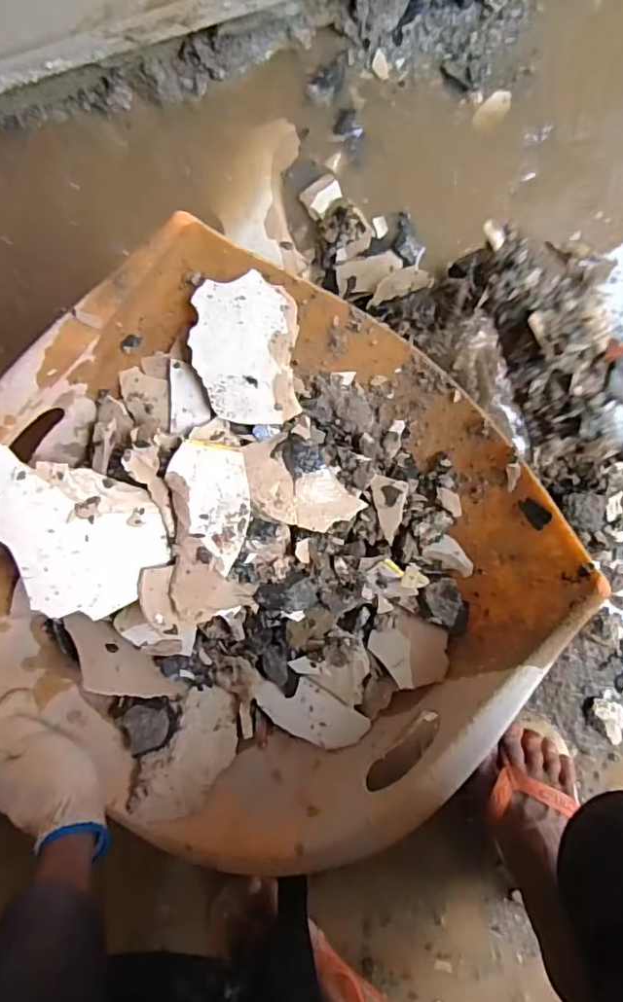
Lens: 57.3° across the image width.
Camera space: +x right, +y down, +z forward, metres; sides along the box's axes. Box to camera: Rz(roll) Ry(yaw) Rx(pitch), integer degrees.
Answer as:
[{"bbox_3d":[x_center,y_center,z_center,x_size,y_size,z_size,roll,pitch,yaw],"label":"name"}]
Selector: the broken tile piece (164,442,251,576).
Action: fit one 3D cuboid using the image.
[{"bbox_3d":[-0.071,0.003,0.387,0.056,0.007,0.081,11,94,-2],"label":"broken tile piece"}]

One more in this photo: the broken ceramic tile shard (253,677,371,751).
[{"bbox_3d":[-0.002,0.176,0.472,0.094,0.006,0.050,23,104,10],"label":"broken ceramic tile shard"}]

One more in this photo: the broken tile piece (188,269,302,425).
[{"bbox_3d":[-0.041,-0.091,0.363,0.064,0.004,0.098,-7,130,-6],"label":"broken tile piece"}]

